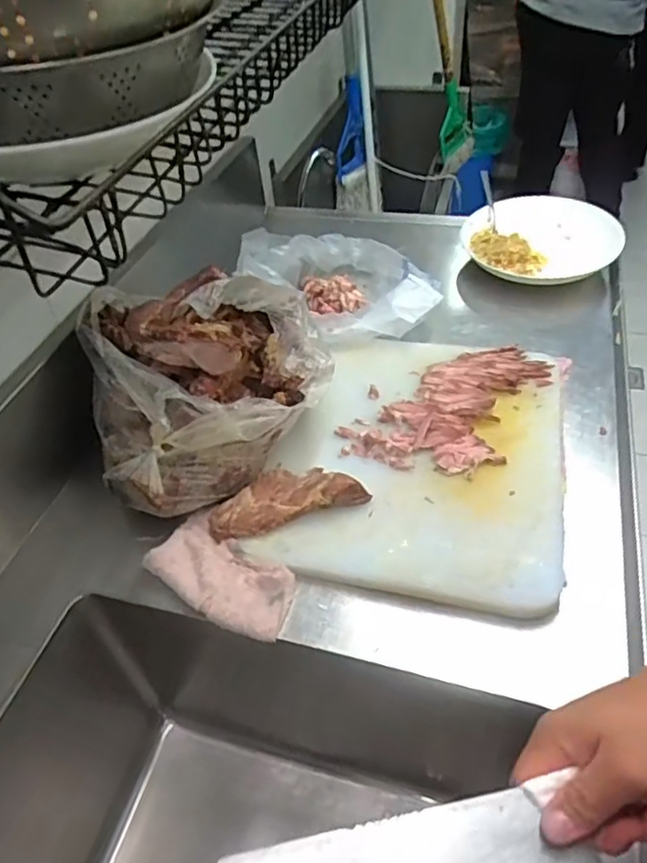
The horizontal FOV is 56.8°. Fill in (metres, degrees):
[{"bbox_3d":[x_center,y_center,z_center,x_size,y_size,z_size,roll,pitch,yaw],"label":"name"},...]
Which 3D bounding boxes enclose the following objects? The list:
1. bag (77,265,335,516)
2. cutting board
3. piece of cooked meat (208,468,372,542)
[{"bbox_3d":[-0.145,-0.072,0.739,0.276,0.148,0.284,-18,47,-11],"label":"bag"},{"bbox_3d":[0.121,0.017,0.731,0.329,0.023,0.387,9,49,14],"label":"cutting board"},{"bbox_3d":[-0.044,0.071,0.675,0.174,0.032,0.065,-14,46,-8],"label":"piece of cooked meat"}]

